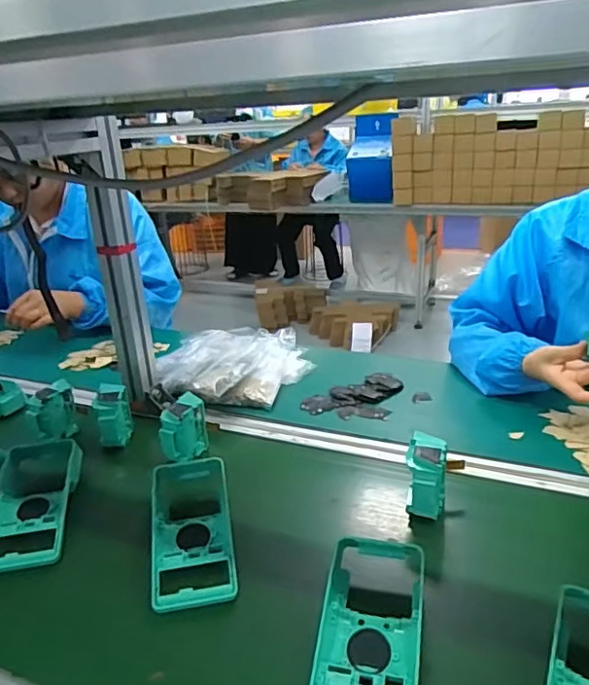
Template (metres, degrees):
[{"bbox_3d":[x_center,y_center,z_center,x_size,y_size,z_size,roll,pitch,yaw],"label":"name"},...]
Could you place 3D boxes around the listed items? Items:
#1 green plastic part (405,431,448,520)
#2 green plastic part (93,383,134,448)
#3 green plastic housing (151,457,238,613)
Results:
[{"bbox_3d":[0.148,0.153,0.624,0.048,0.079,0.069,4,24,17],"label":"green plastic part"},{"bbox_3d":[-0.258,0.100,0.789,0.047,0.063,0.087,-10,24,-16],"label":"green plastic part"},{"bbox_3d":[-0.108,0.187,0.584,0.080,0.040,0.178,-7,23,-8],"label":"green plastic housing"}]

